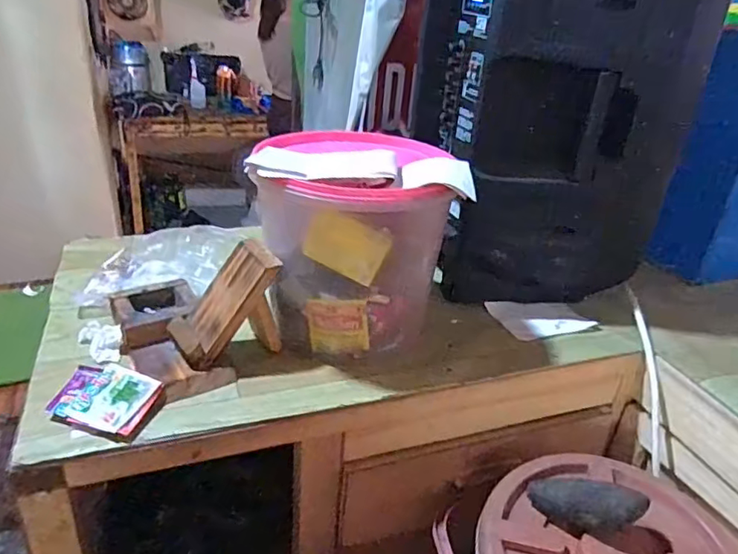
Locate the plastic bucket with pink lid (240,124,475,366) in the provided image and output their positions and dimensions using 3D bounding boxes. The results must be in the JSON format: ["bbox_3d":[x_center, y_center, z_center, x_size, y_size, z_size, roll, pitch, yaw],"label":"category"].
[{"bbox_3d":[-0.018,-0.046,0.726,0.229,0.239,0.193,-1,29,-8],"label":"plastic bucket with pink lid"}]

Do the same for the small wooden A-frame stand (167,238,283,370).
[{"bbox_3d":[-0.174,0.030,0.670,0.119,0.115,0.080,-16,34,-32],"label":"small wooden A-frame stand"}]

